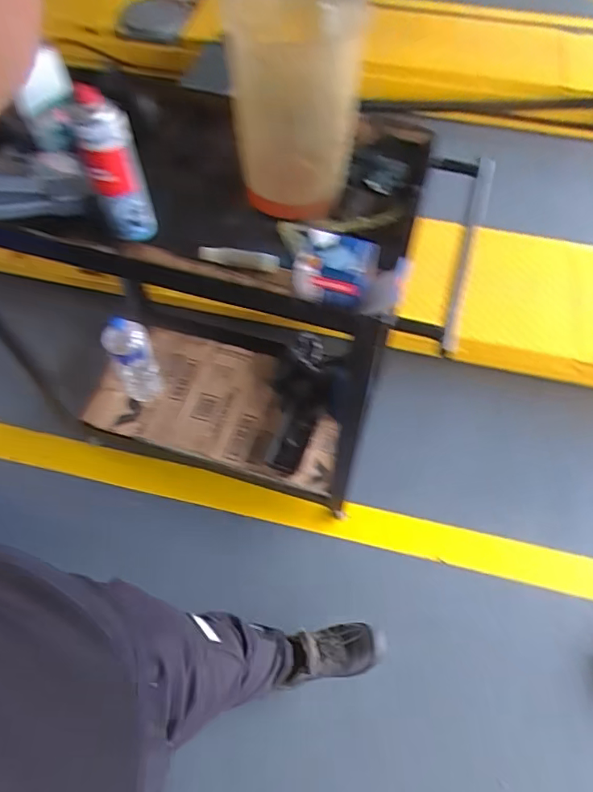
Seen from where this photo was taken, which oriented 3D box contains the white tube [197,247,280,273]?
[{"bbox_3d":[-0.089,-0.205,0.782,0.128,0.026,0.018,12,59,8],"label":"white tube"}]

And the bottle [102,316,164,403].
[{"bbox_3d":[-0.438,-0.100,1.414,0.114,0.302,0.098,-24,61,-14],"label":"bottle"}]

